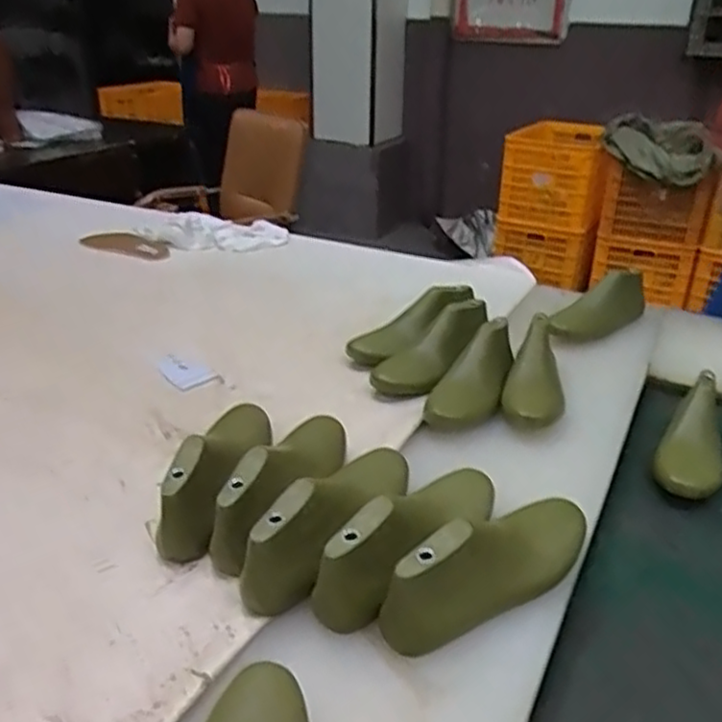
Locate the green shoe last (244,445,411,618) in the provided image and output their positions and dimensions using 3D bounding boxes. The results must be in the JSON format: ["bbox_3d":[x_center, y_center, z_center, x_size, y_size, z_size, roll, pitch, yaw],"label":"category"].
[{"bbox_3d":[-0.020,0.142,0.689,0.069,0.090,0.245,14,29,22],"label":"green shoe last"}]

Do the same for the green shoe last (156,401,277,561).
[{"bbox_3d":[-0.150,0.105,0.759,0.076,0.088,0.233,4,27,5],"label":"green shoe last"}]

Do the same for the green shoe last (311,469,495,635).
[{"bbox_3d":[0.053,0.158,0.663,0.065,0.085,0.233,20,32,31],"label":"green shoe last"}]

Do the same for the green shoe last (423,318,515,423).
[{"bbox_3d":[0.161,0.015,0.942,0.070,0.054,0.218,18,53,30],"label":"green shoe last"}]

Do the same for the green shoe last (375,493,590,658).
[{"bbox_3d":[0.122,0.177,0.630,0.235,0.088,0.065,-19,33,-35],"label":"green shoe last"}]

